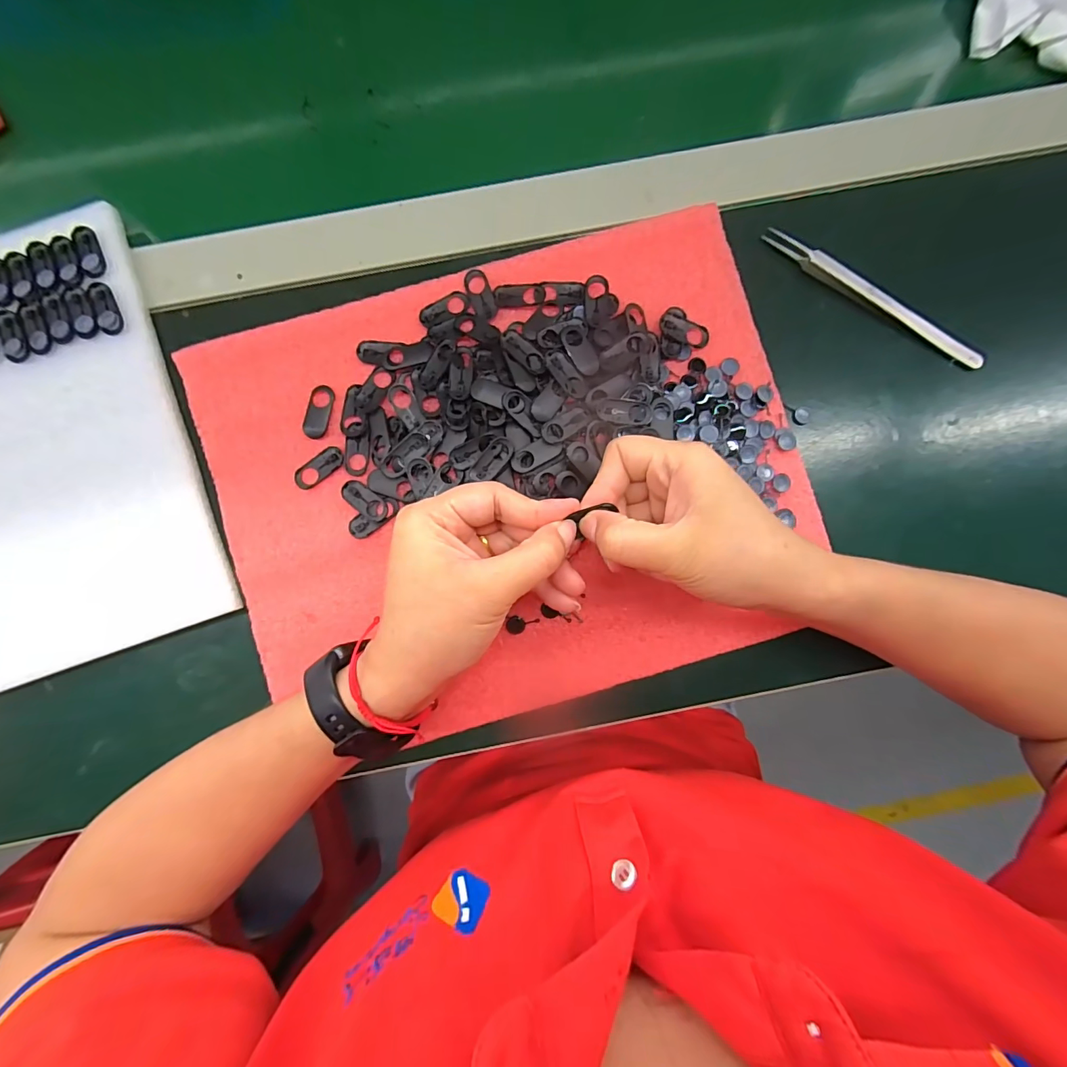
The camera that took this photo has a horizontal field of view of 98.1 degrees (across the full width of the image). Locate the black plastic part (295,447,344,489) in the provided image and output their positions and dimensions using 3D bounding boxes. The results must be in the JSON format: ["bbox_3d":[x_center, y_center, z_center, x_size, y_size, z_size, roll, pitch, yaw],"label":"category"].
[{"bbox_3d":[-0.127,-0.040,0.273,0.031,0.004,0.013,-41,88,-3],"label":"black plastic part"}]

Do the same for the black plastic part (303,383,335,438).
[{"bbox_3d":[-0.128,-0.072,0.274,0.015,0.004,0.032,15,86,0],"label":"black plastic part"}]

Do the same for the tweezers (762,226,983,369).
[{"bbox_3d":[0.214,-0.147,0.288,0.154,0.015,0.013,30,86,1],"label":"tweezers"}]

